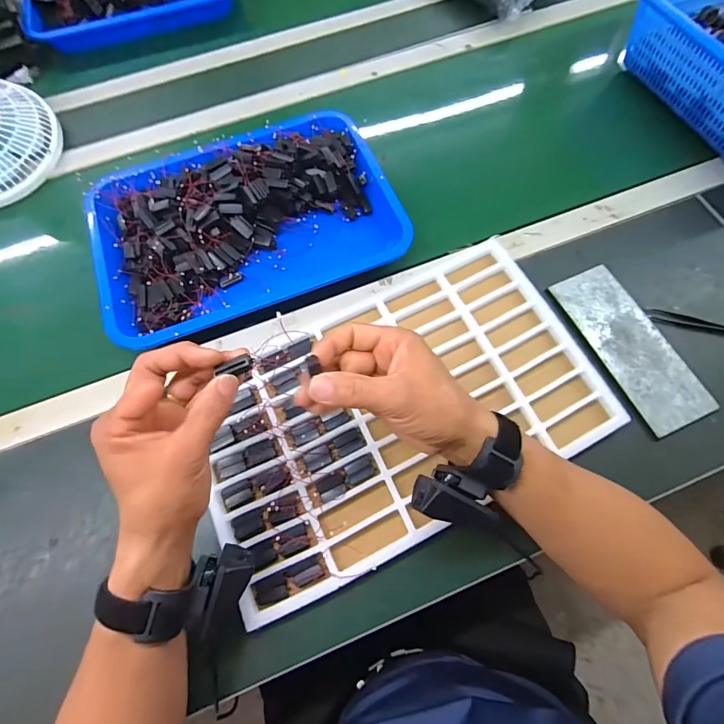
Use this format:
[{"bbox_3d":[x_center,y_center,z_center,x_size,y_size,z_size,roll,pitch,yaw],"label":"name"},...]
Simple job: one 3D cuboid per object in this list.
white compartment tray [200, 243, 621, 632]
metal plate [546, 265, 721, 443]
[{"bbox_3d":[0.036,0.046,0.413,0.409,0.021,0.246,-26,70,-8],"label":"white compartment tray"},{"bbox_3d":[0.301,-0.020,0.439,0.074,0.005,0.196,-25,70,-2],"label":"metal plate"}]

